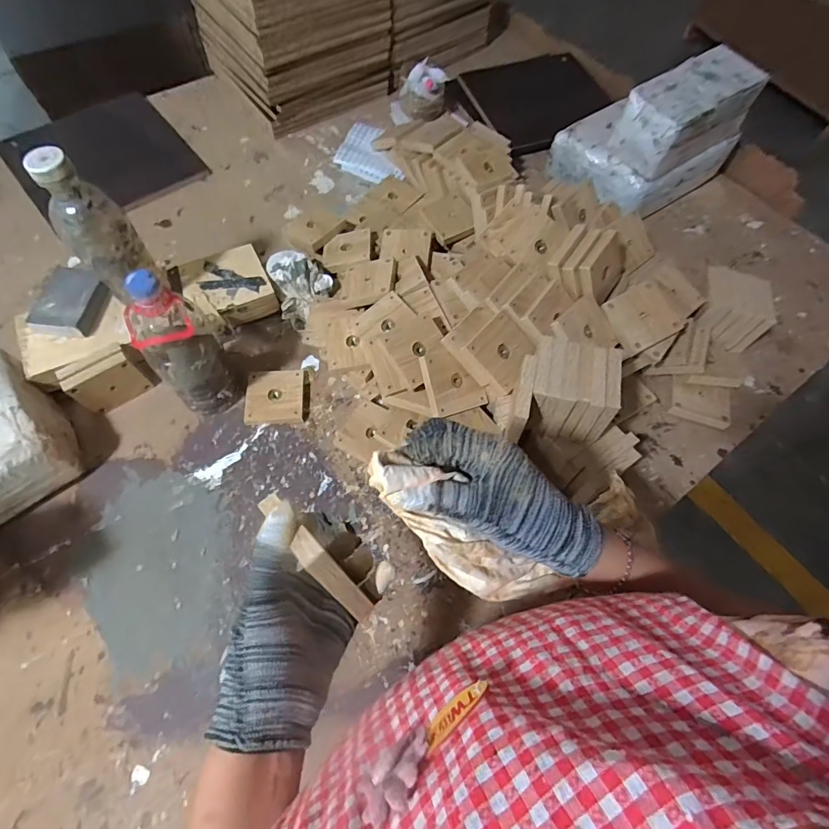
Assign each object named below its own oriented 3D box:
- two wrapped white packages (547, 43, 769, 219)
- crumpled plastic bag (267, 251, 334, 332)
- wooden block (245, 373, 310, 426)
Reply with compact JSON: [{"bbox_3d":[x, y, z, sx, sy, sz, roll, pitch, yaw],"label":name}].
[{"bbox_3d":[0.437,-0.532,0.827,0.287,0.183,0.218,-36,70,-18],"label":"two wrapped white packages"},{"bbox_3d":[-0.183,-0.207,0.722,0.092,0.081,0.090,-35,70,-18],"label":"crumpled plastic bag"},{"bbox_3d":[-0.201,-0.024,0.661,0.086,0.014,0.083,-2,63,-4],"label":"wooden block"}]

